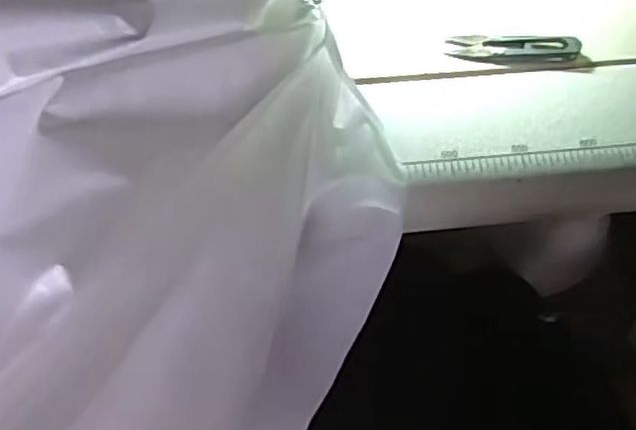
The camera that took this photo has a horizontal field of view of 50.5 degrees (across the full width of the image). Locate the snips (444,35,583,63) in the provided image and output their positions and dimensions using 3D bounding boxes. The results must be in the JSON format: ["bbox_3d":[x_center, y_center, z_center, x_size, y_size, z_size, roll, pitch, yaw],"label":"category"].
[{"bbox_3d":[0.150,-0.128,0.516,0.099,0.010,0.022,2,62,-1],"label":"snips"}]

